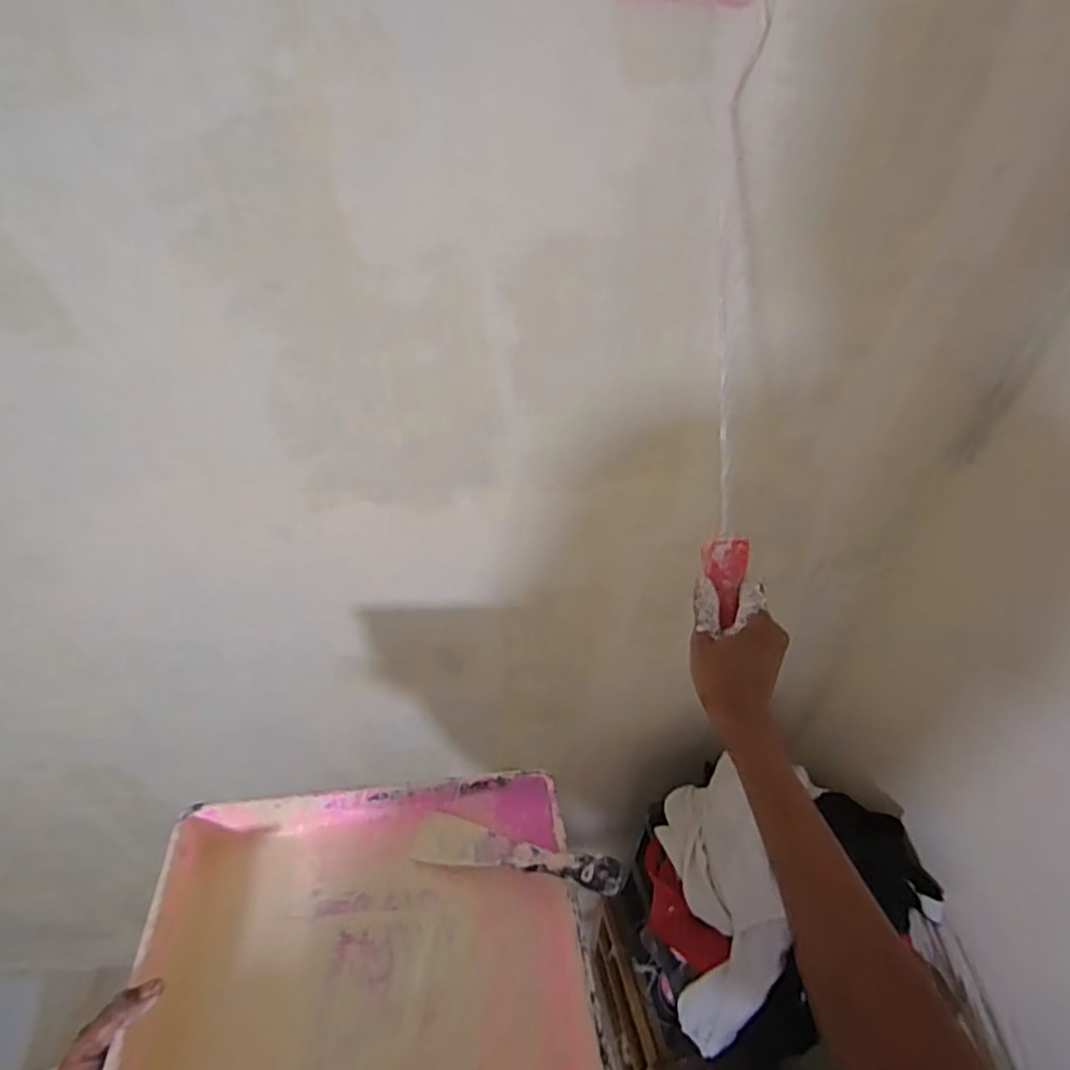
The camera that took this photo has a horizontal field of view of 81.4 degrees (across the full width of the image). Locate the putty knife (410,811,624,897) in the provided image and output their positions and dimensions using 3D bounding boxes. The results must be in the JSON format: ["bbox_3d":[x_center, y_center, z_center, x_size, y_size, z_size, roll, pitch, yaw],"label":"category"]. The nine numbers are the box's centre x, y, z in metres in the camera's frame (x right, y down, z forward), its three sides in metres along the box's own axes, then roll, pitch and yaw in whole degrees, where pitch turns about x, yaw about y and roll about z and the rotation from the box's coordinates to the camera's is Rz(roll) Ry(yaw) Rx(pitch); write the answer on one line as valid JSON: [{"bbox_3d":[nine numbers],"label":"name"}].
[{"bbox_3d":[-0.020,0.296,0.576,0.199,0.020,0.044,0,42,23],"label":"putty knife"}]

